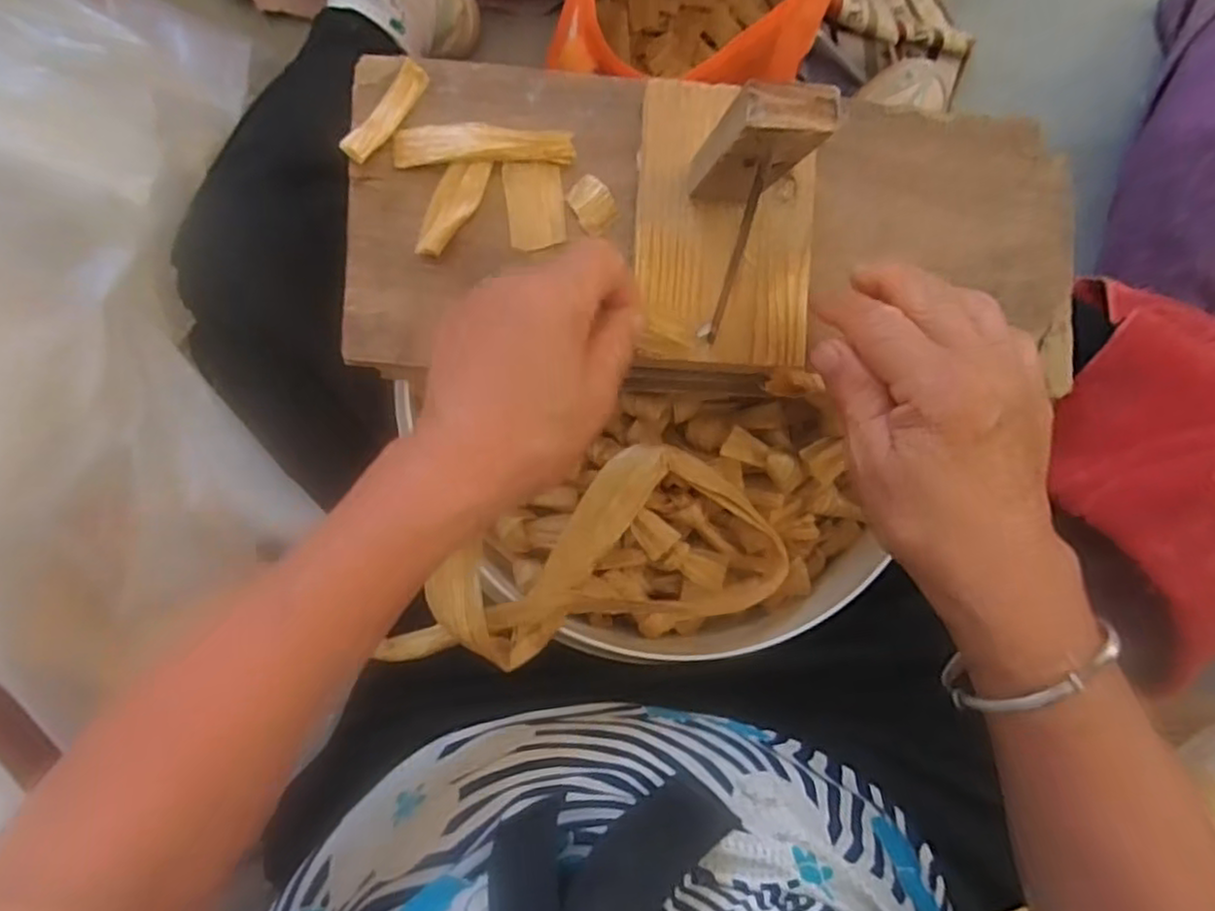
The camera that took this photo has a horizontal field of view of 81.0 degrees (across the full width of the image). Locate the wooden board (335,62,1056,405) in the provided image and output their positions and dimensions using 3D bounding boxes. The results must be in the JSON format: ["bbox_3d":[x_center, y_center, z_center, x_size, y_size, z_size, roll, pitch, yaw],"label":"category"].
[{"bbox_3d":[0.061,-0.116,0.364,0.375,0.029,0.162,1,87,-4],"label":"wooden board"}]

